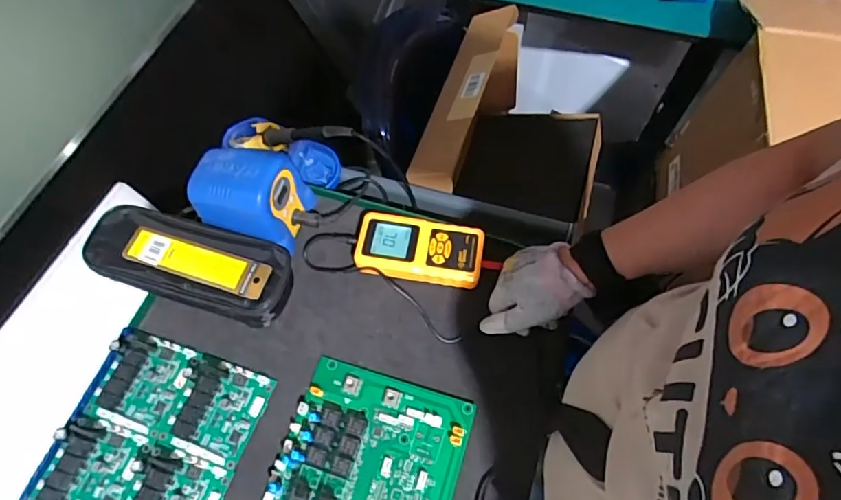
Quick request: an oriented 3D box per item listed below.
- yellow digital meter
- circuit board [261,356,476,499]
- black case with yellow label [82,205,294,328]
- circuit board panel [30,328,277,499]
[{"bbox_3d":[-0.002,-0.003,0.585,0.144,0.025,0.073,8,64,6],"label":"yellow digital meter"},{"bbox_3d":[-0.056,0.216,0.480,0.171,0.027,0.200,15,66,10],"label":"circuit board"},{"bbox_3d":[-0.262,0.015,0.578,0.229,0.044,0.092,13,65,9],"label":"black case with yellow label"},{"bbox_3d":[-0.270,0.190,0.512,0.178,0.020,0.186,17,66,11],"label":"circuit board panel"}]

